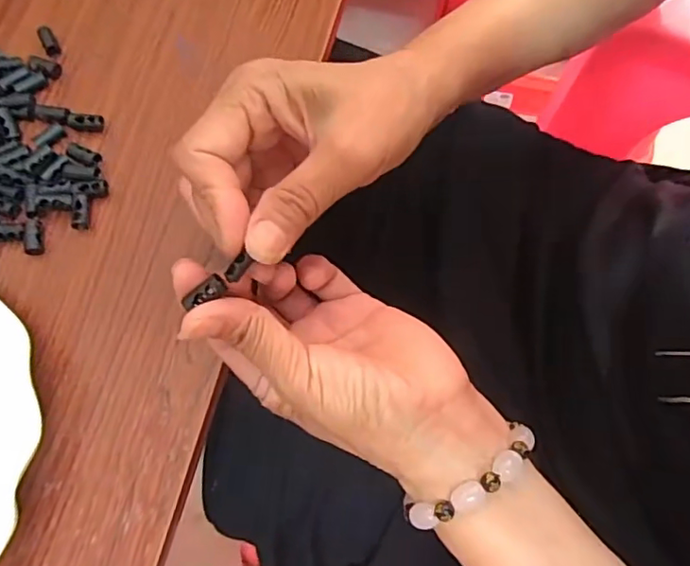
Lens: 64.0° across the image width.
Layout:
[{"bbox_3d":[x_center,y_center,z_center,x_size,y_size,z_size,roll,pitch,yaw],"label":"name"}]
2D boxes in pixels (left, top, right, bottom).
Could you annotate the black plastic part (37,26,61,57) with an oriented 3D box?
[{"bbox_3d":[-0.185,-0.151,0.344,0.009,0.004,0.020,-28,73,-9],"label":"black plastic part"}]

